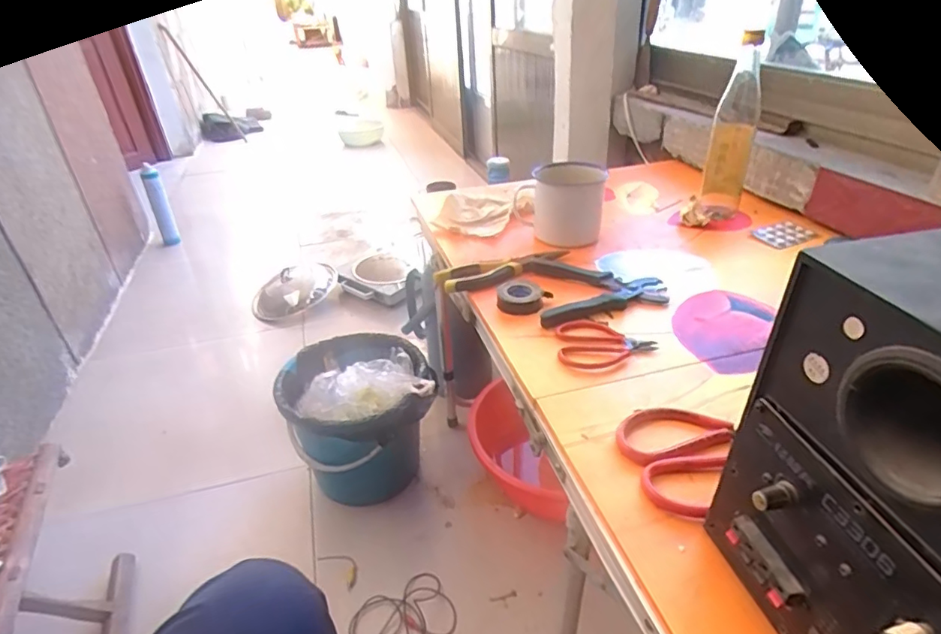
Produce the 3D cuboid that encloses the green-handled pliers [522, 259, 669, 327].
[{"bbox_3d":[0.156,-0.038,0.675,0.159,0.013,0.135,-6,34,-3],"label":"green-handled pliers"}]

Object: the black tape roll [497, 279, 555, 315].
[{"bbox_3d":[0.064,-0.026,0.656,0.054,0.020,0.054,-3,34,2],"label":"black tape roll"}]

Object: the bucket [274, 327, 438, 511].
[{"bbox_3d":[-0.214,0.204,1.099,0.281,0.272,0.279,-3,32,2],"label":"bucket"}]

